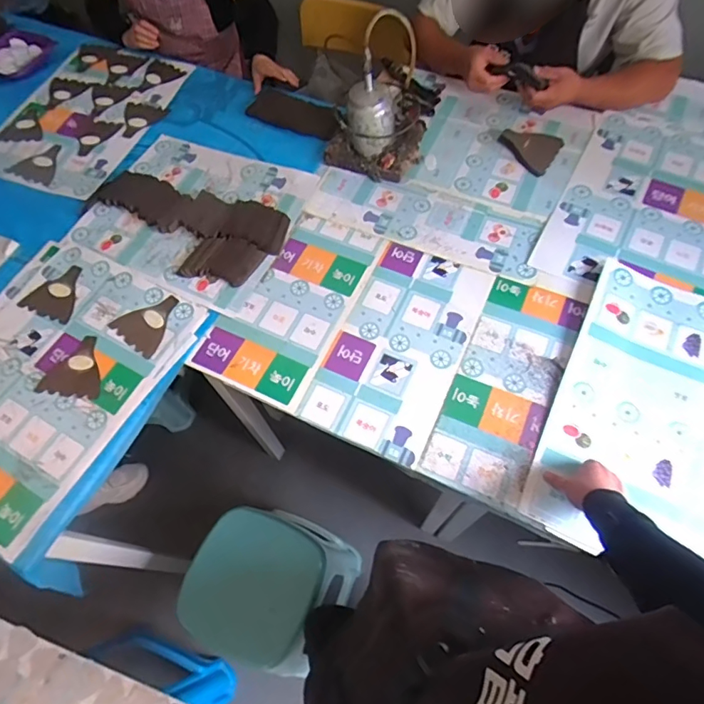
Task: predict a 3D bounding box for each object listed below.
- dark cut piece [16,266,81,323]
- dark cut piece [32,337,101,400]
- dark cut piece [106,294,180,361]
[{"bbox_3d":[-0.597,-0.125,0.991,0.113,0.005,0.120,20,66,13],"label":"dark cut piece"},{"bbox_3d":[-0.514,0.025,0.910,0.116,0.005,0.119,5,63,6],"label":"dark cut piece"},{"bbox_3d":[-0.389,-0.060,0.944,0.113,0.005,0.125,40,74,18],"label":"dark cut piece"}]

